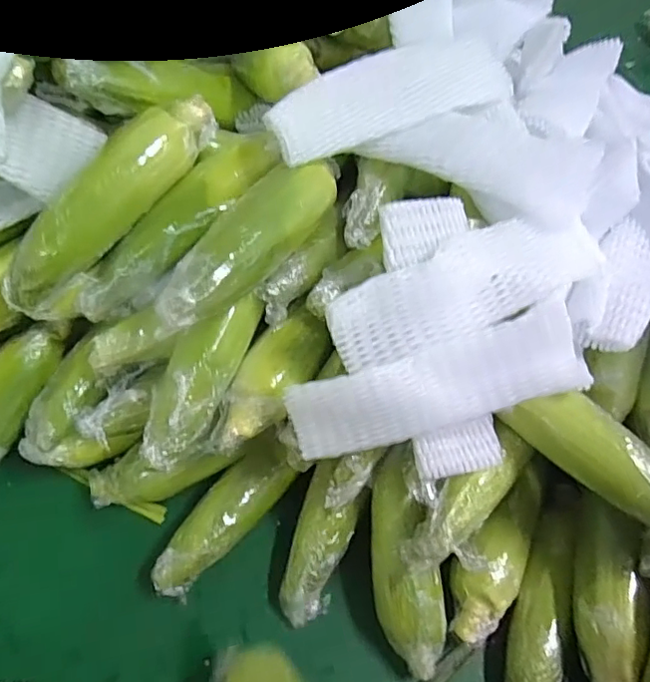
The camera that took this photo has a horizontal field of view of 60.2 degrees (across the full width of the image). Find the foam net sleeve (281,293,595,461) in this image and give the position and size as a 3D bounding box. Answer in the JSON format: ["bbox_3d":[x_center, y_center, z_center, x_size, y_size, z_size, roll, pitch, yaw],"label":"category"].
[{"bbox_3d":[0.079,0.036,0.412,0.212,0.069,0.016,-20,16,8],"label":"foam net sleeve"}]

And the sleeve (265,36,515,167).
[{"bbox_3d":[0.054,-0.211,0.483,0.212,0.022,0.072,-20,84,-14],"label":"sleeve"}]

